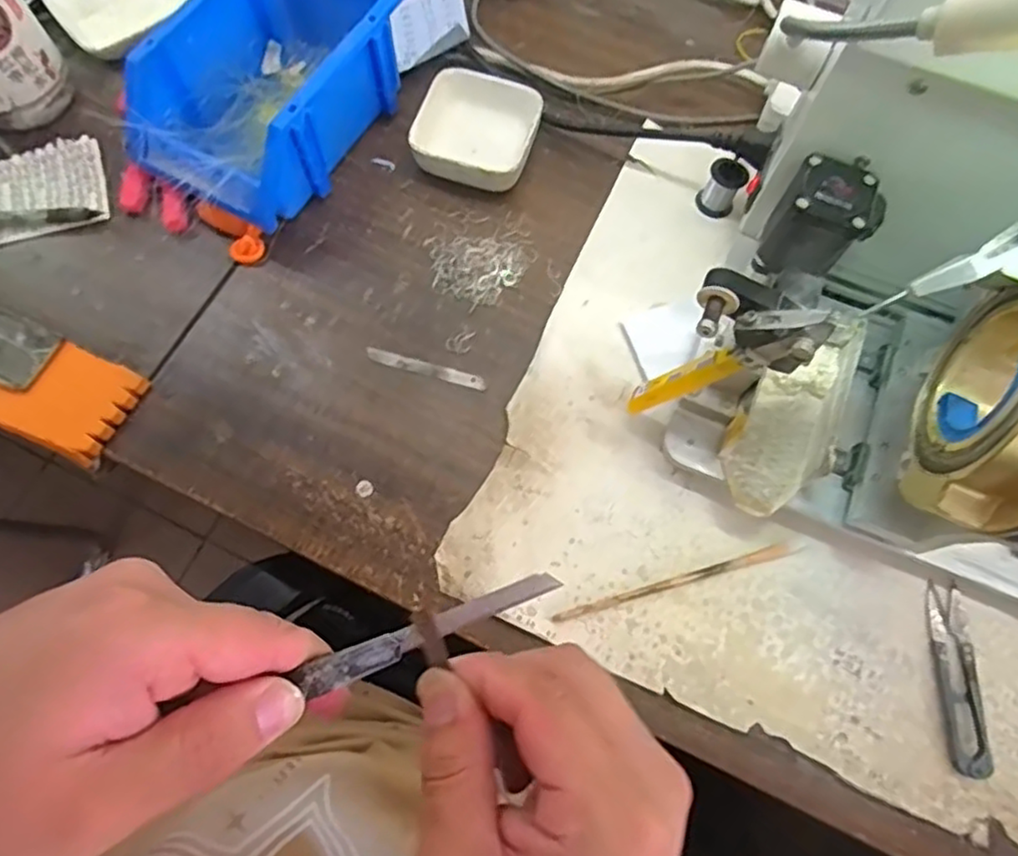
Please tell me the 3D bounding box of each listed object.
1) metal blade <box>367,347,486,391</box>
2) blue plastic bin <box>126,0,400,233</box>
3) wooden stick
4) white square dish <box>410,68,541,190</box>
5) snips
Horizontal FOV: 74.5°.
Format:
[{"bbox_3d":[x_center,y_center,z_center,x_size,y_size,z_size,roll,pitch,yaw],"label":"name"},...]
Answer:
[{"bbox_3d":[-0.054,-0.039,0.439,0.079,0.005,0.010,15,71,5],"label":"metal blade"},{"bbox_3d":[-0.161,-0.245,0.468,0.125,0.080,0.210,31,73,10],"label":"blue plastic bin"},{"bbox_3d":[0.097,0.090,0.395,0.146,0.004,0.008,-15,71,-6],"label":"wooden stick"},{"bbox_3d":[-0.024,-0.211,0.484,0.082,0.032,0.085,15,71,5],"label":"white square dish"},{"bbox_3d":[0.253,0.140,0.377,0.020,0.009,0.100,2,70,1],"label":"snips"}]

